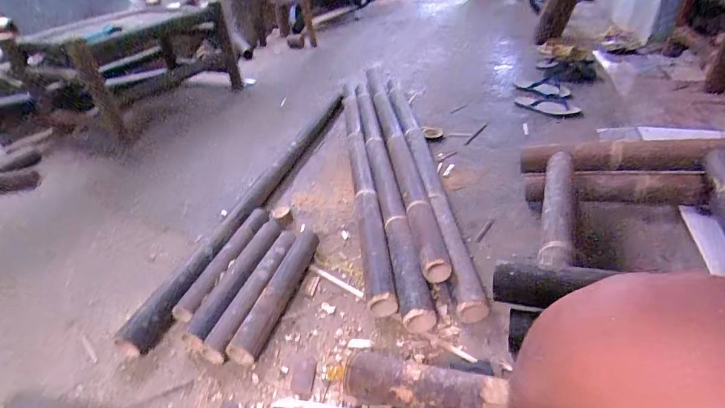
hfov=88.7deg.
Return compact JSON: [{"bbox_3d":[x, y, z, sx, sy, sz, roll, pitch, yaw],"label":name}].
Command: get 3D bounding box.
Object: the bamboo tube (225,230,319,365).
[{"bbox_3d":[-0.186,0.186,0.860,0.057,0.060,0.382,6,36,14],"label":"bamboo tube"}]

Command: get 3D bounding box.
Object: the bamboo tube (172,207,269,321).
[{"bbox_3d":[-0.335,0.131,0.955,0.045,0.043,0.389,9,37,18],"label":"bamboo tube"}]

